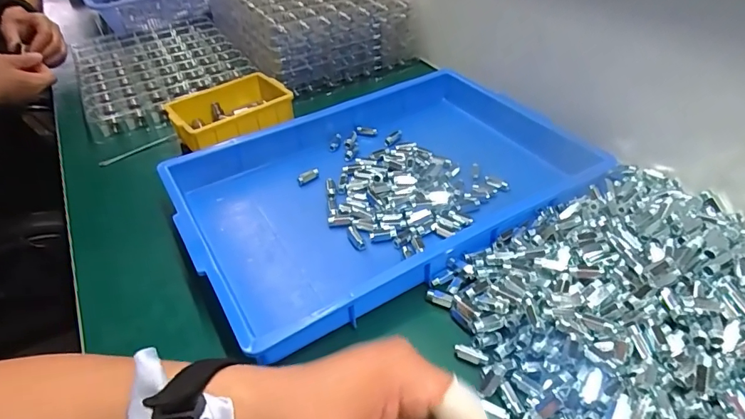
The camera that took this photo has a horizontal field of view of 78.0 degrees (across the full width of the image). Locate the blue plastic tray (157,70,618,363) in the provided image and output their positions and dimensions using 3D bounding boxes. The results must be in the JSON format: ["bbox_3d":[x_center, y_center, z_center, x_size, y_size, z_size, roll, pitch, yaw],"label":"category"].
[{"bbox_3d":[0.022,-0.040,0.522,0.433,0.059,0.287,-26,46,-21],"label":"blue plastic tray"}]

